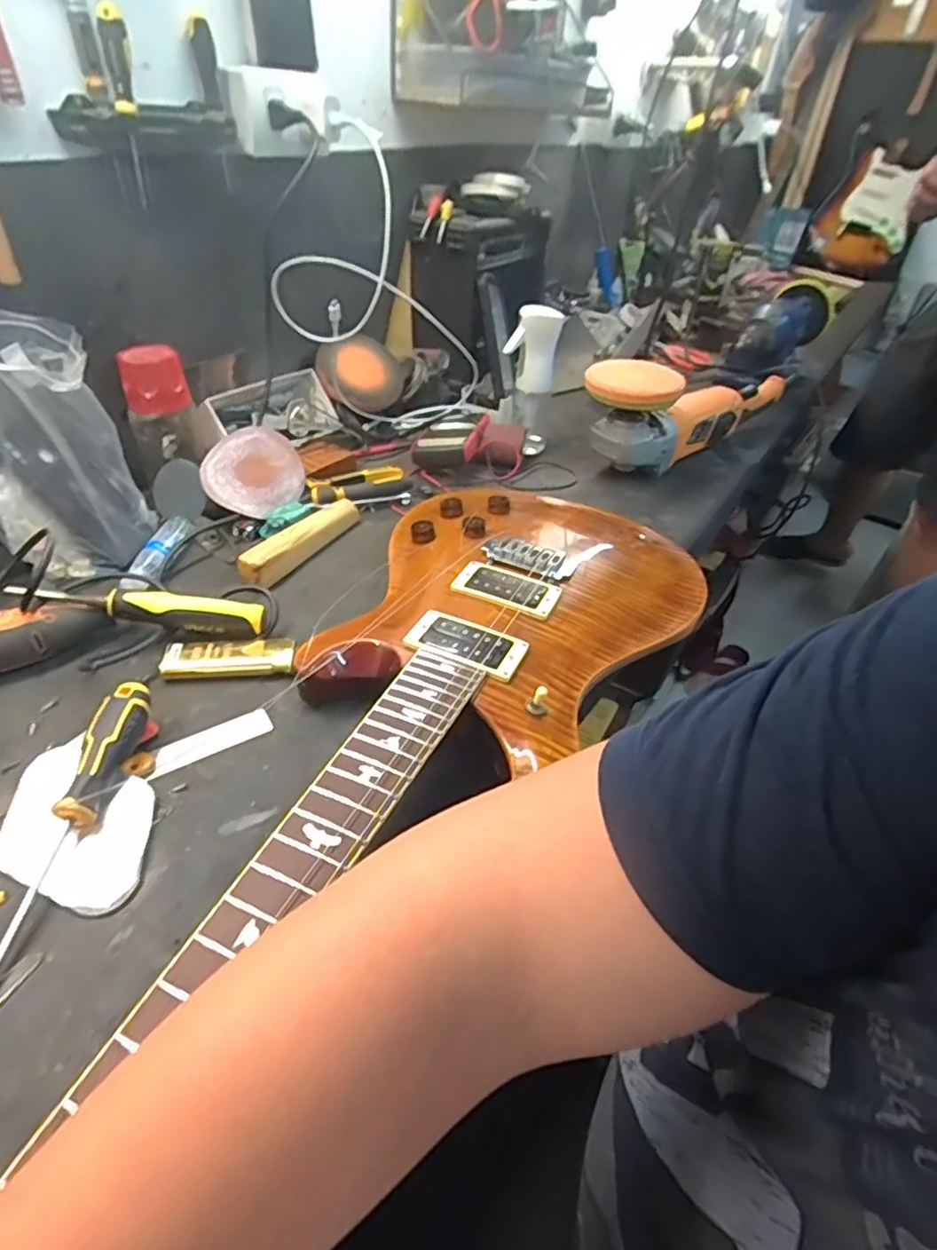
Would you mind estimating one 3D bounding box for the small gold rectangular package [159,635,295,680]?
[{"bbox_3d":[-0.208,0.028,0.548,0.108,0.018,0.040,-2,40,-7],"label":"small gold rectangular package"}]

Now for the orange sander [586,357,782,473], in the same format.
[{"bbox_3d":[0.333,-0.343,0.914,0.105,0.114,0.437,32,47,29],"label":"orange sander"}]

